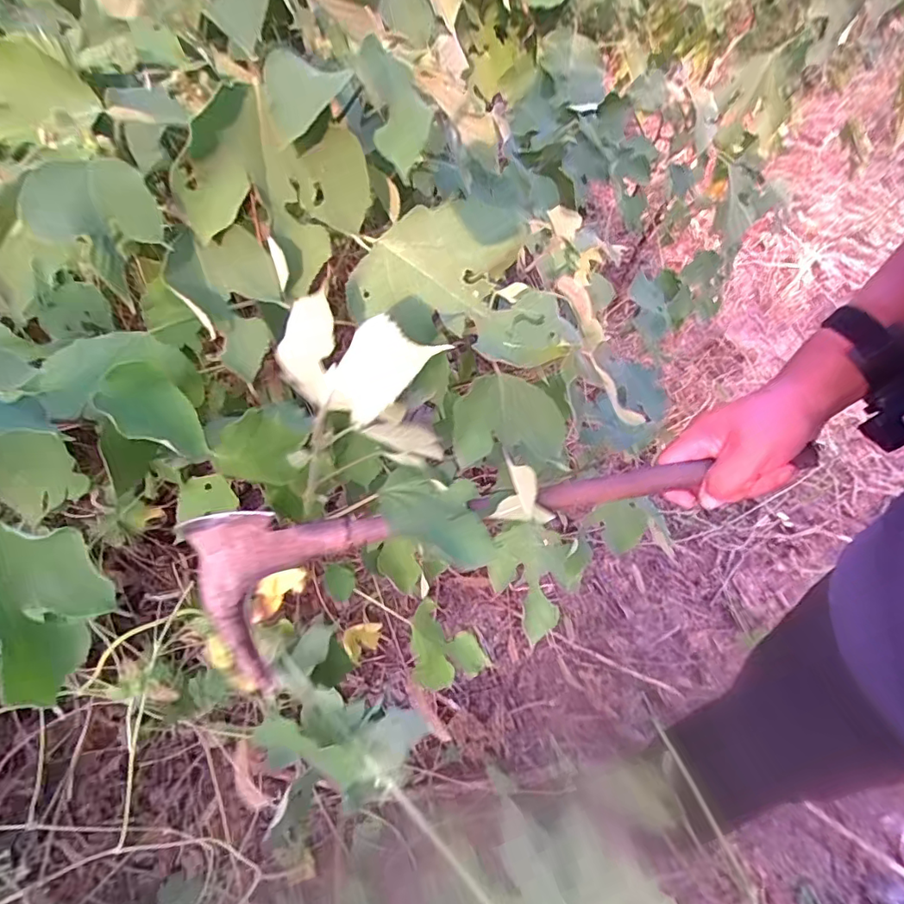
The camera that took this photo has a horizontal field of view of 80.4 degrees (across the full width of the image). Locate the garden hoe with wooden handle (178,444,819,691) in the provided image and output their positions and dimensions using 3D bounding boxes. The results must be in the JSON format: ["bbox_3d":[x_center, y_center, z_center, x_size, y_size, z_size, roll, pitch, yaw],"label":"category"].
[{"bbox_3d":[-0.024,0.064,0.446,0.450,0.167,0.041,-25,23,9],"label":"garden hoe with wooden handle"}]

